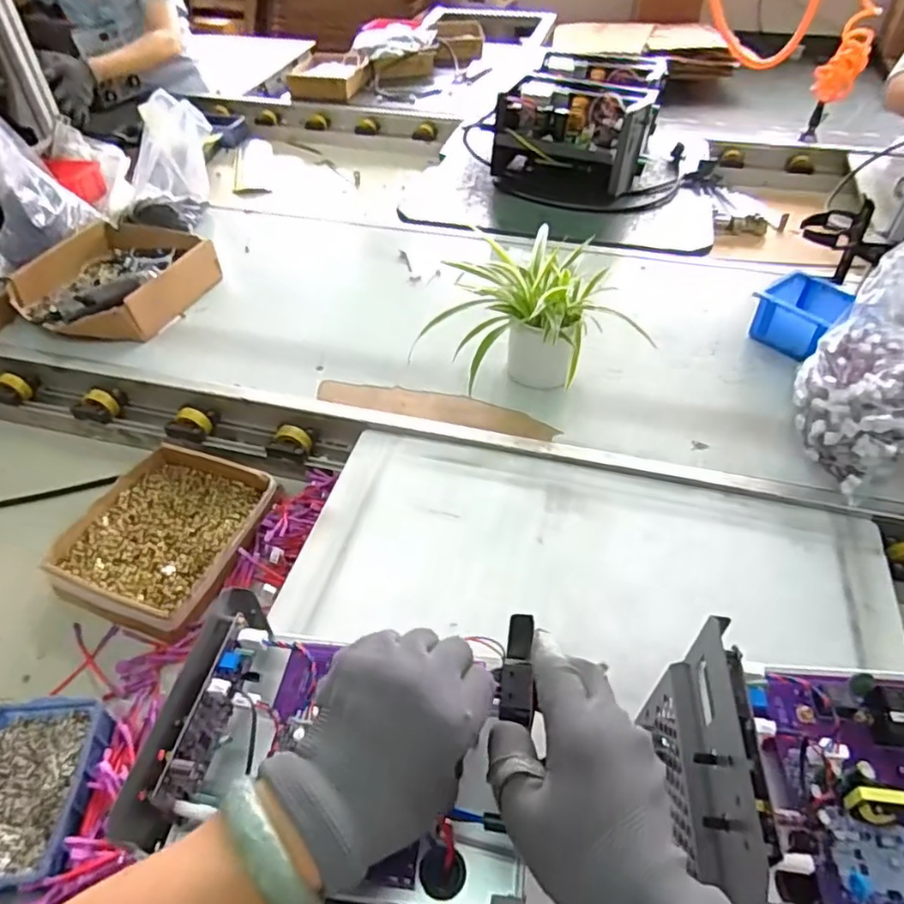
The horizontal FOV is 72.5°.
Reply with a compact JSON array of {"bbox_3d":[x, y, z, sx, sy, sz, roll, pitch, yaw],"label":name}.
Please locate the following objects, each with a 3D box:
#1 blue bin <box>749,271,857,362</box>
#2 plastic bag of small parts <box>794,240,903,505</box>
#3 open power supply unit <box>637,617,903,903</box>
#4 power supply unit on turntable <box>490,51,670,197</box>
[{"bbox_3d":[0.494,-0.193,0.885,0.116,0.073,0.102,-36,56,-29],"label":"blue bin"},{"bbox_3d":[0.490,-0.083,0.696,0.168,0.213,0.155,-27,52,-23],"label":"plastic bag of small parts"},{"bbox_3d":[0.251,0.199,0.370,0.217,0.119,0.156,4,46,5],"label":"open power supply unit"},{"bbox_3d":[0.296,-0.709,1.314,0.280,0.166,0.414,19,49,17],"label":"power supply unit on turntable"}]

